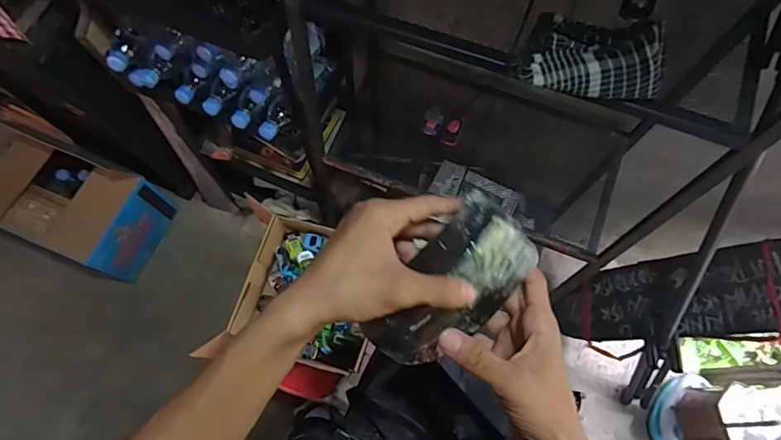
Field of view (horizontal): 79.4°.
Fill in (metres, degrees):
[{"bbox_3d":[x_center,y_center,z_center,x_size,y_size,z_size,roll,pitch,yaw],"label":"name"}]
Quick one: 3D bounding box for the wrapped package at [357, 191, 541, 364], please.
[{"bbox_3d":[0.050,0.052,0.339,0.077,0.027,0.126,39,91,-20],"label":"wrapped package"}]

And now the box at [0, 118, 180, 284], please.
[{"bbox_3d":[-0.926,-0.049,1.391,0.456,0.254,0.290,22,72,7],"label":"box"}]

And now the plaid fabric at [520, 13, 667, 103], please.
[{"bbox_3d":[0.225,-0.193,0.521,0.141,0.051,0.100,8,71,2],"label":"plaid fabric"}]

